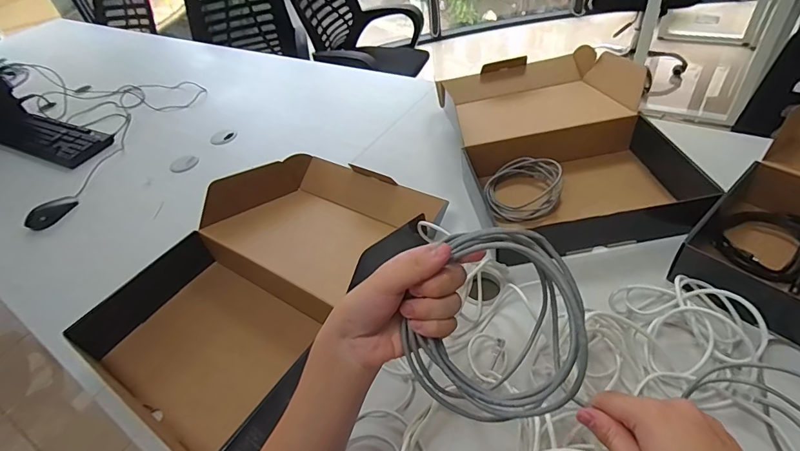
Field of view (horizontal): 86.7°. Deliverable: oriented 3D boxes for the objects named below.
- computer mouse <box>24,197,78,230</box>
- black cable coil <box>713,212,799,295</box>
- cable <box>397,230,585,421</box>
[{"bbox_3d":[-0.790,-0.030,0.959,0.107,0.049,0.046,-37,49,-24],"label":"computer mouse"},{"bbox_3d":[0.536,0.025,0.616,0.122,0.036,0.112,-39,50,-25],"label":"black cable coil"},{"bbox_3d":[0.080,0.080,0.326,0.123,0.048,0.147,31,99,31],"label":"cable"}]

